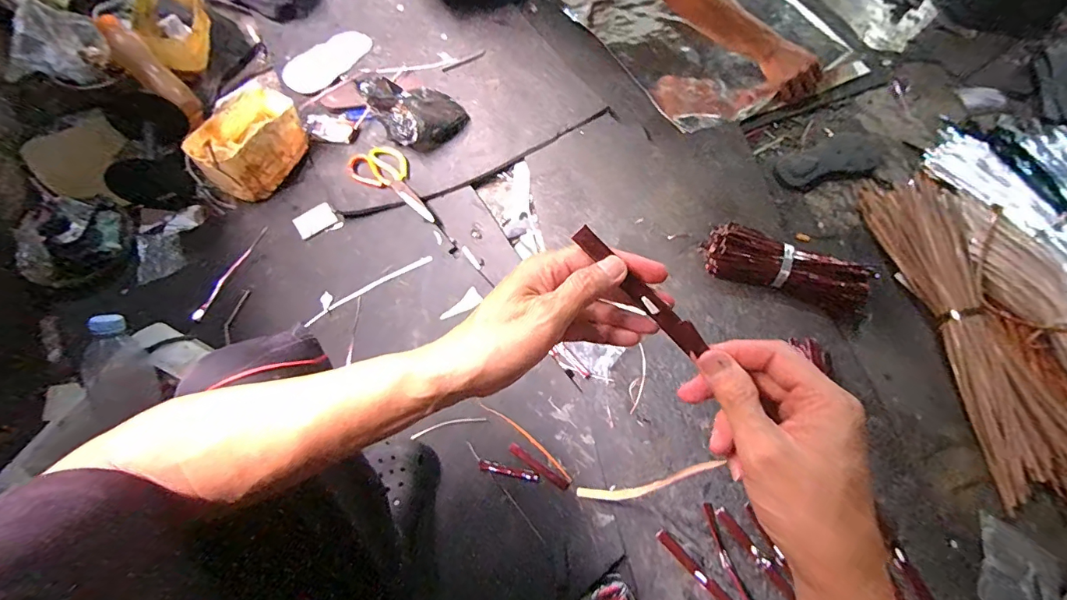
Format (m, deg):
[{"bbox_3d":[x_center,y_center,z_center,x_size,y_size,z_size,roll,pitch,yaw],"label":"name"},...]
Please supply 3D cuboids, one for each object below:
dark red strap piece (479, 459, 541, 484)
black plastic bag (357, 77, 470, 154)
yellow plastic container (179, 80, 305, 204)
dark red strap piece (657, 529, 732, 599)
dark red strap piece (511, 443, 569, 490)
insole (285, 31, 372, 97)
[{"bbox_3d":[-0.037,0.262,0.688,0.095,0.006,0.016,12,70,5],"label":"dark red strap piece"},{"bbox_3d":[-0.242,-0.408,0.950,0.170,0.083,0.159,-36,73,-12],"label":"black plastic bag"},{"bbox_3d":[-0.544,-0.299,0.855,0.137,0.094,0.198,31,73,11],"label":"yellow plastic container"},{"bbox_3d":[0.228,0.371,0.597,0.155,0.009,0.015,43,75,15],"label":"dark red strap piece"},{"bbox_3d":[0.008,0.253,0.685,0.104,0.009,0.015,32,73,12],"label":"dark red strap piece"},{"bbox_3d":[-0.478,-0.561,1.058,0.113,0.015,0.236,35,64,3],"label":"insole"}]

